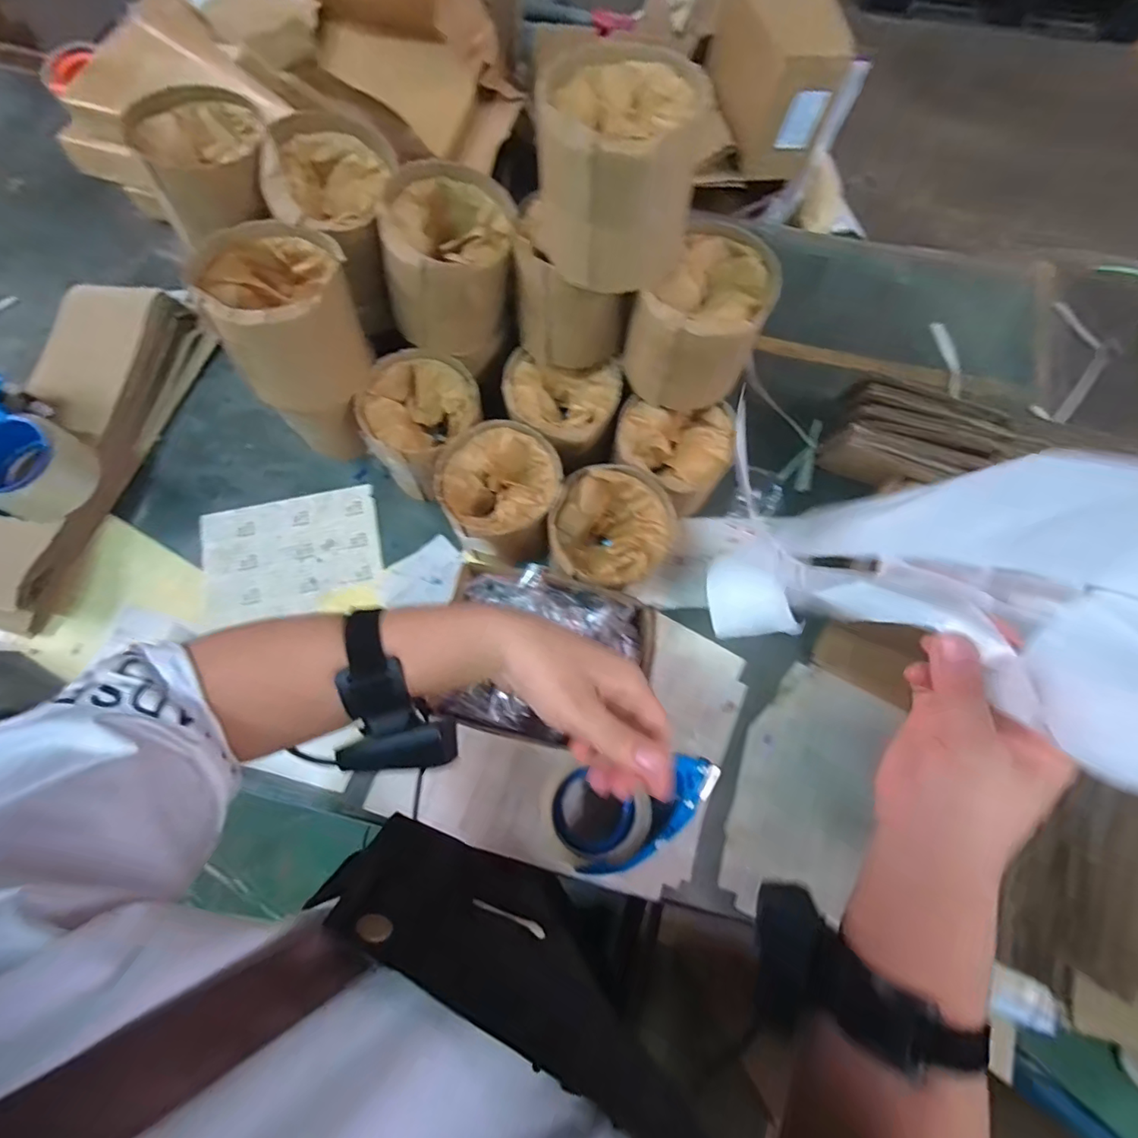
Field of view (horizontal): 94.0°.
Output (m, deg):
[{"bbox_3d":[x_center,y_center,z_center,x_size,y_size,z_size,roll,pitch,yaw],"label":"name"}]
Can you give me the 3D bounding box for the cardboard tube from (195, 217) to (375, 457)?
[{"bbox_3d":[-0.261,-0.224,0.532,0.133,0.180,0.144,-39,79,-11],"label":"cardboard tube"}]

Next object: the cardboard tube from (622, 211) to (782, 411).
[{"bbox_3d":[0.123,-0.232,0.510,0.111,0.121,0.132,24,76,6],"label":"cardboard tube"}]

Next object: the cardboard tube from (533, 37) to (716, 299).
[{"bbox_3d":[0.036,-0.311,0.416,0.116,0.104,0.130,2,74,0],"label":"cardboard tube"}]

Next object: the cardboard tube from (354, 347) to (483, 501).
[{"bbox_3d":[-0.152,-0.151,0.582,0.112,0.114,0.123,0,74,-1],"label":"cardboard tube"}]

